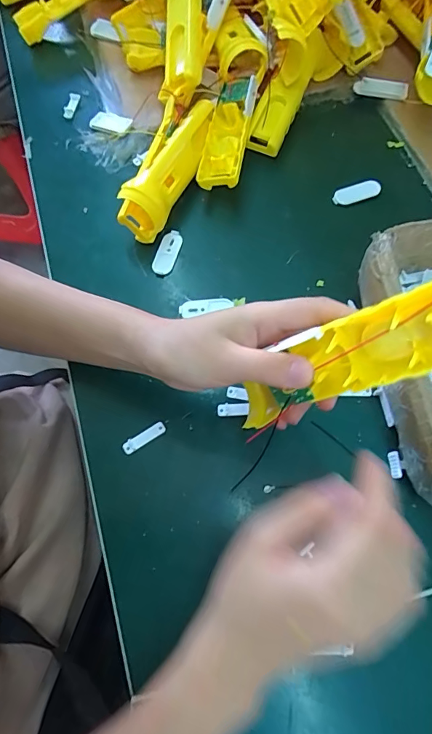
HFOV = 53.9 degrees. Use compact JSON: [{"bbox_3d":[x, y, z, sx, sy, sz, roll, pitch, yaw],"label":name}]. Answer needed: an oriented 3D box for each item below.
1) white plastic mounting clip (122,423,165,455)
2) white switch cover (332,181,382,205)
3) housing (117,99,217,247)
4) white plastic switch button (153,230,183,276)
[{"bbox_3d":[-0.060,0.059,0.354,0.038,0.005,0.009,-32,71,-9],"label":"white plastic mounting clip"},{"bbox_3d":[0.146,-0.180,0.442,0.049,0.009,0.017,-13,69,-2],"label":"white switch cover"},{"bbox_3d":[-0.045,-0.204,0.426,0.045,0.052,0.167,16,70,9],"label":"housing"},{"bbox_3d":[-0.048,-0.113,0.420,0.020,0.005,0.049,12,70,7],"label":"white plastic switch button"}]

